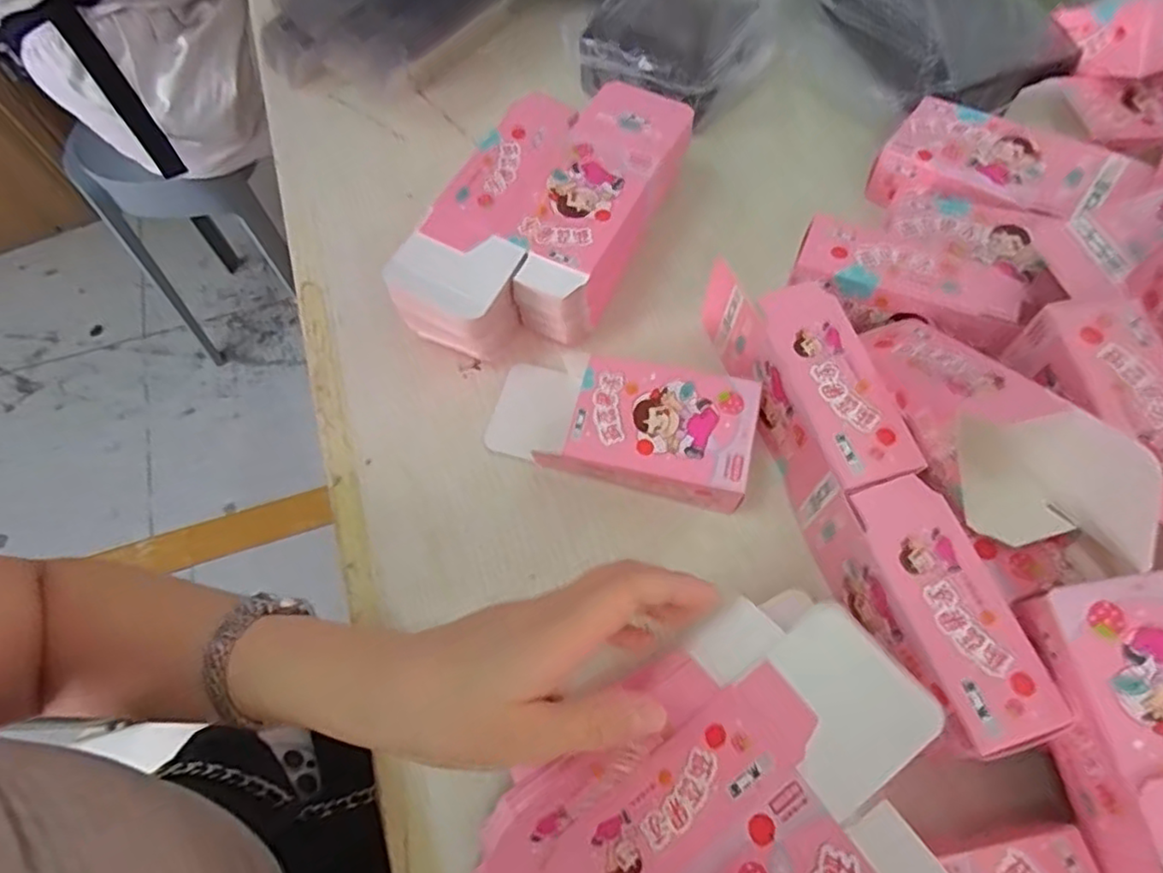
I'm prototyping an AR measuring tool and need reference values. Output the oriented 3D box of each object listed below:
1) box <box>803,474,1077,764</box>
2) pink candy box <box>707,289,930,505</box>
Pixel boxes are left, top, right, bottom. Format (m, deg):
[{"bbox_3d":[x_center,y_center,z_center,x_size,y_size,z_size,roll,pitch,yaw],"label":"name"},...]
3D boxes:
[{"bbox_3d":[0.172,0.089,0.333,0.055,0.055,0.128,-15,65,-5],"label":"box"},{"bbox_3d":[0.134,-0.026,0.394,0.052,0.064,0.140,-17,65,-6],"label":"pink candy box"}]

